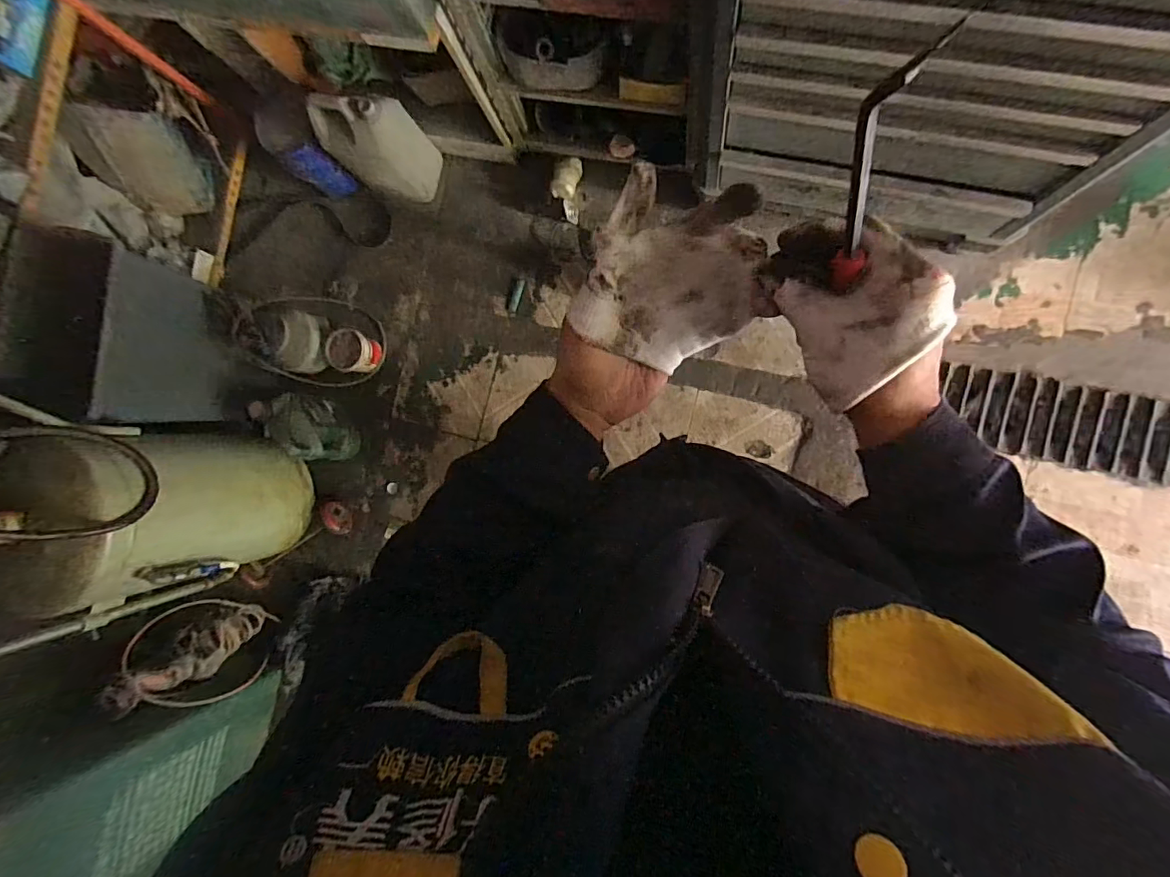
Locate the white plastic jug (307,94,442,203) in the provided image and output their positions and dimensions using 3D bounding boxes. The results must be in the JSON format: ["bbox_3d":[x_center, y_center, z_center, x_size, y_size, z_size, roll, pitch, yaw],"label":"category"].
[{"bbox_3d":[-0.587,-0.844,1.465,0.210,0.366,0.211,36,96,9],"label":"white plastic jug"}]

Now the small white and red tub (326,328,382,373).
[{"bbox_3d":[-0.724,-0.273,1.607,0.115,0.100,0.124,0,88,9],"label":"small white and red tub"}]

